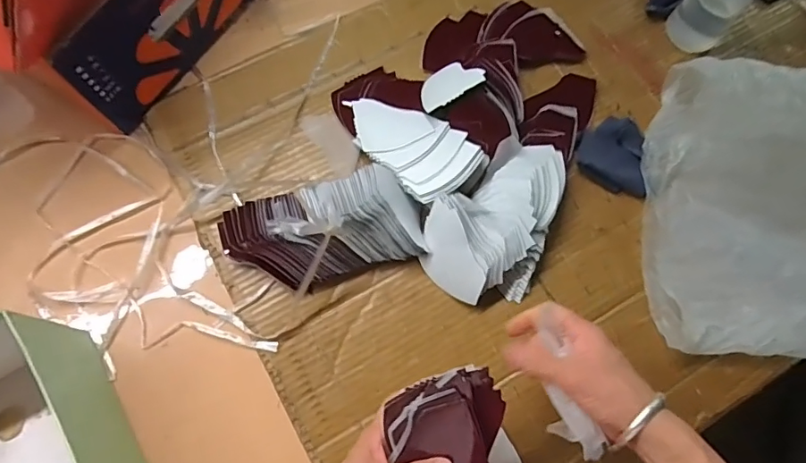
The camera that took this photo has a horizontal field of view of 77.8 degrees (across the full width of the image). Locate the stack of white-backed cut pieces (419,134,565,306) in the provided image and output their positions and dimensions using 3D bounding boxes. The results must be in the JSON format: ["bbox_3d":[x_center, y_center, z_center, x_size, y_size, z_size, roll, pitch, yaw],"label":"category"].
[{"bbox_3d":[0.097,-0.018,0.520,0.117,0.058,0.180,24,73,6],"label":"stack of white-backed cut pieces"}]

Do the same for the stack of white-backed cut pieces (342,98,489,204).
[{"bbox_3d":[0.007,-0.097,0.539,0.163,0.052,0.083,44,76,12],"label":"stack of white-backed cut pieces"}]

